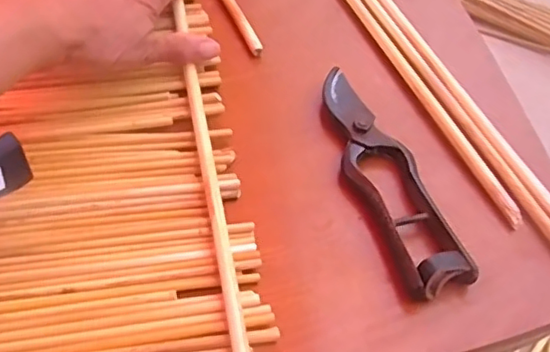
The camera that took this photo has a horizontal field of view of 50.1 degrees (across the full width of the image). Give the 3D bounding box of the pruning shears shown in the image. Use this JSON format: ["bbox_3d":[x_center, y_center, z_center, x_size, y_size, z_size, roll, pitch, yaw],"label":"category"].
[{"bbox_3d":[0.073,-0.007,0.405,0.046,0.026,0.190,-14,58,-14],"label":"pruning shears"}]

